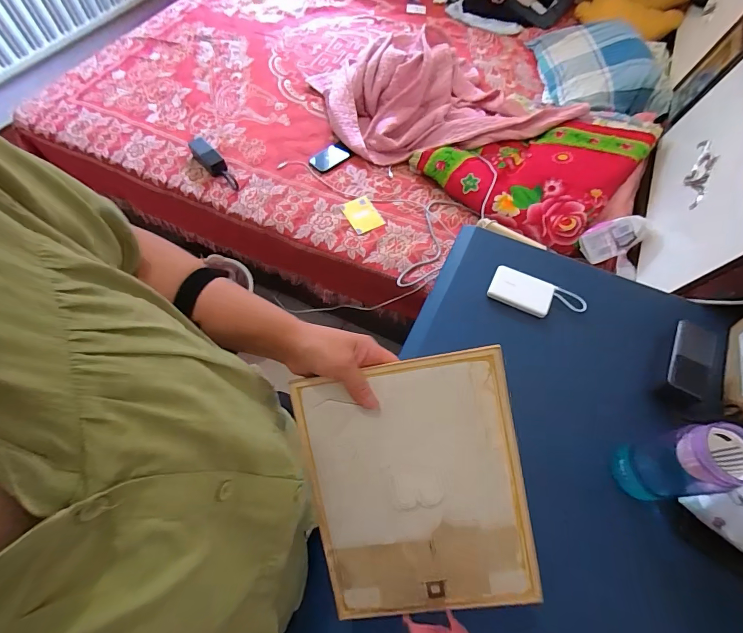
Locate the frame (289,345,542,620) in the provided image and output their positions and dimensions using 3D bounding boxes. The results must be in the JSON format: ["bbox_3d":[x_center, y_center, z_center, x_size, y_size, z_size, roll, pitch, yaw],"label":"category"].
[{"bbox_3d":[0.043,0.173,0.378,0.209,0.014,0.259,-9,94,8],"label":"frame"}]

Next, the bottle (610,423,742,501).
[{"bbox_3d":[0.382,0.180,0.464,0.066,0.155,0.068,-5,62,-5],"label":"bottle"}]

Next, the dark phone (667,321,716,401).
[{"bbox_3d":[0.488,0.066,0.571,0.058,0.008,0.128,28,62,12],"label":"dark phone"}]

